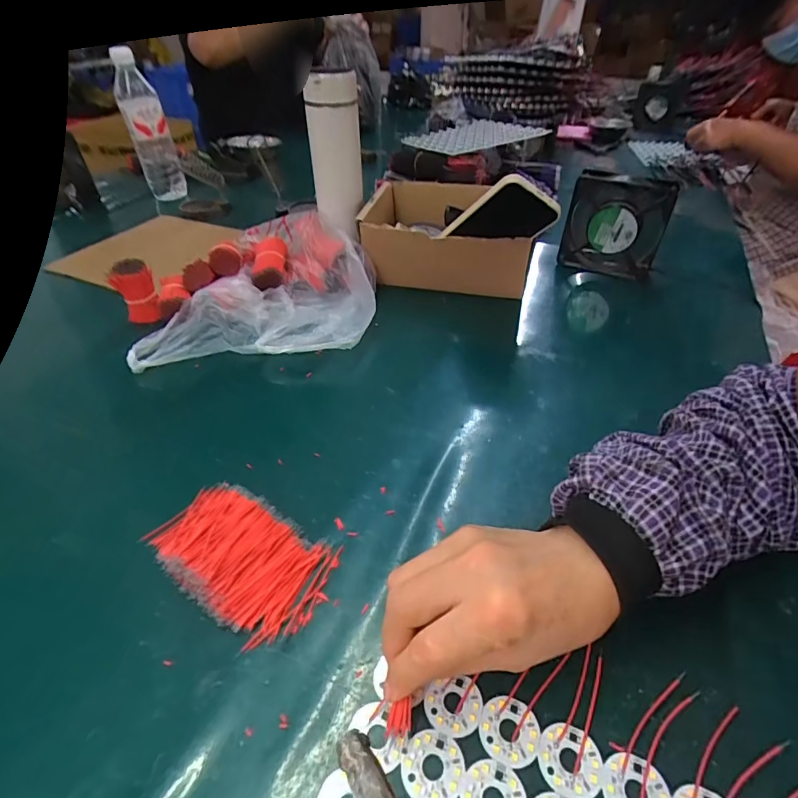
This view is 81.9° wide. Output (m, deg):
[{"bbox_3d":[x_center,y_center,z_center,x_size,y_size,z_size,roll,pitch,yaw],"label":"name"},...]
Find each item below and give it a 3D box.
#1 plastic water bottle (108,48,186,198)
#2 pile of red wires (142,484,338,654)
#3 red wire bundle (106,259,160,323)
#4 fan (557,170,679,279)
[{"bbox_3d":[-0.425,-0.459,0.784,0.065,0.220,0.061,-18,44,-20],"label":"plastic water bottle"},{"bbox_3d":[-0.110,0.103,0.313,0.131,0.019,0.075,23,45,24],"label":"pile of red wires"},{"bbox_3d":[-0.297,-0.120,0.520,0.040,0.067,0.028,-22,45,-24],"label":"red wire bundle"},{"bbox_3d":[0.284,-0.230,0.609,0.120,0.123,0.036,15,46,14],"label":"fan"}]

